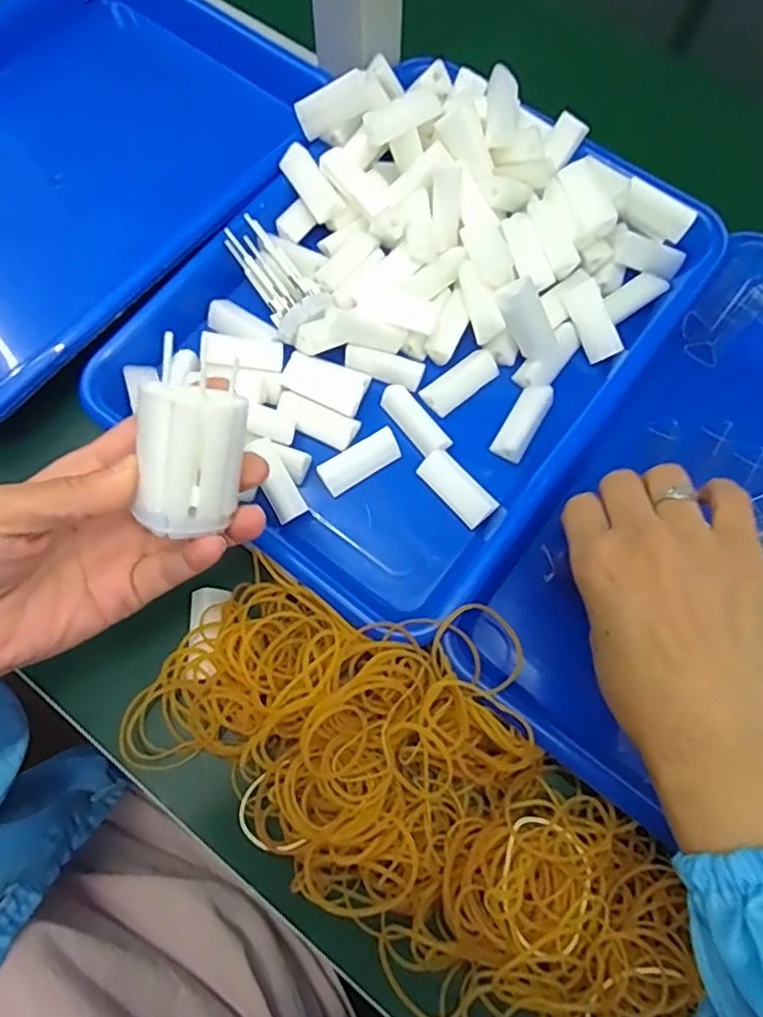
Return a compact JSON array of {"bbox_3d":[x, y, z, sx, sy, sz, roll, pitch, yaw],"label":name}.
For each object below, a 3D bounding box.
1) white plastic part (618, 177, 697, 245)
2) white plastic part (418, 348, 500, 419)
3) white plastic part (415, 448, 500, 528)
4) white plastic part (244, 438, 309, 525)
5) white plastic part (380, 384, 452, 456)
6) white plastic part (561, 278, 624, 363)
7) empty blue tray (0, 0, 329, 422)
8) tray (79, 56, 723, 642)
[{"bbox_3d":[0.166,-0.182,0.377,0.048,0.014,0.021,23,73,-9],"label":"white plastic part"},{"bbox_3d":[0.046,-0.074,0.362,0.047,0.009,0.020,-37,75,-12],"label":"white plastic part"},{"bbox_3d":[0.041,-0.011,0.338,0.019,0.010,0.046,-40,76,-13],"label":"white plastic part"},{"bbox_3d":[-0.056,-0.015,0.329,0.016,0.012,0.045,-25,94,-7],"label":"white plastic part"},{"bbox_3d":[0.018,-0.049,0.349,0.017,0.010,0.047,-35,75,-12],"label":"white plastic part"},{"bbox_3d":[0.125,-0.111,0.368,0.018,0.010,0.046,-25,93,-7],"label":"white plastic part"},{"bbox_3d":[-0.214,-0.224,0.413,0.258,0.061,0.338,39,75,12],"label":"empty blue tray"},{"bbox_3d":[0.018,-0.117,0.359,0.247,0.052,0.316,37,74,11],"label":"tray"}]

